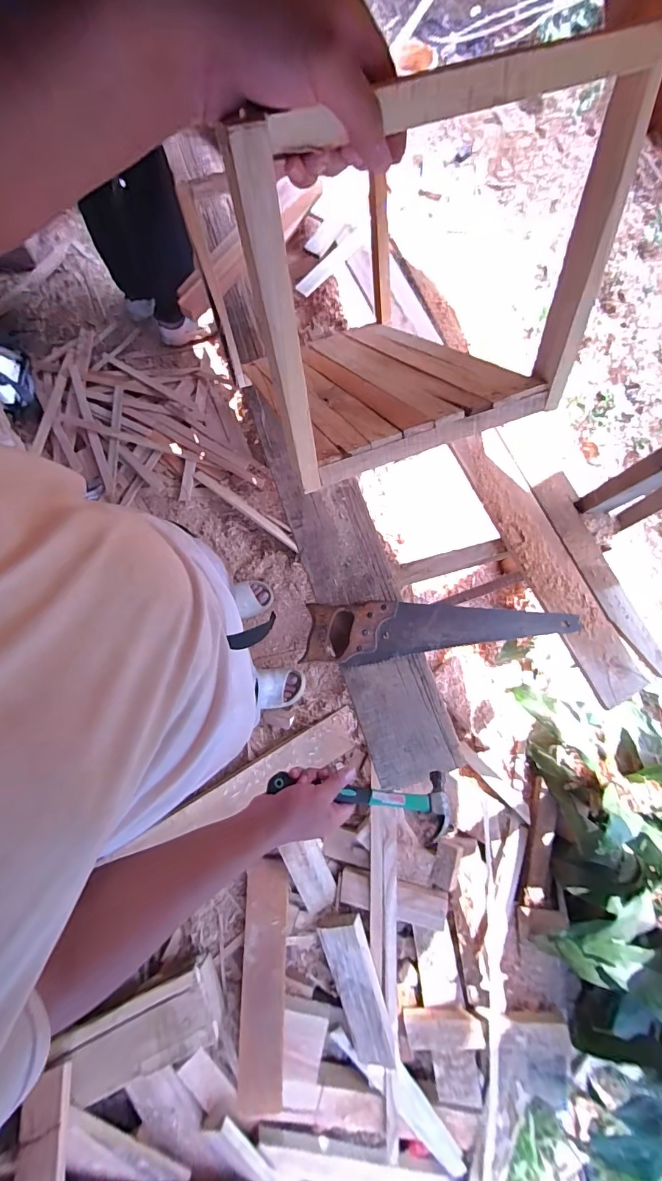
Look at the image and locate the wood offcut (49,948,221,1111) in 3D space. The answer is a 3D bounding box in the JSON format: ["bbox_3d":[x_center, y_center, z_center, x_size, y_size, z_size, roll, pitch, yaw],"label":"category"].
[{"bbox_3d":[-0.515,1.201,1.178,0.427,0.090,0.180,-23,69,-6],"label":"wood offcut"}]

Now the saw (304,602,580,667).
[{"bbox_3d":[0.203,0.064,0.803,0.508,0.040,0.114,-5,78,-1],"label":"saw"}]

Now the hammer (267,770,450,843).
[{"bbox_3d":[0.043,0.278,0.591,0.256,0.039,0.074,12,78,-13],"label":"hammer"}]

